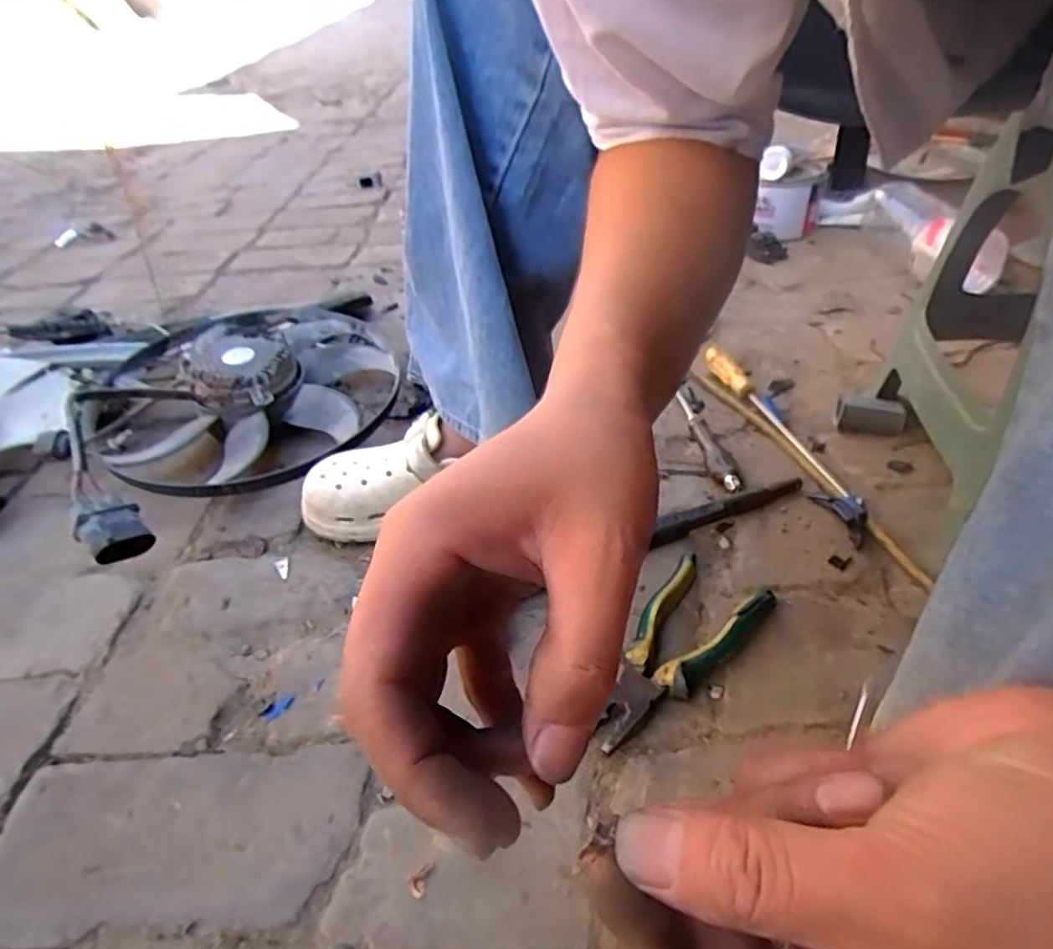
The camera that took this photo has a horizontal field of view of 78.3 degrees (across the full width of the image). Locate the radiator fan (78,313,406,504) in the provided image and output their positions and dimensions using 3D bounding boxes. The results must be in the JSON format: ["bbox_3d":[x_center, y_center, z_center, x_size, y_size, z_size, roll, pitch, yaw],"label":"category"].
[{"bbox_3d":[-0.338,-0.111,0.796,0.339,0.092,0.351,-4,40,3],"label":"radiator fan"}]

